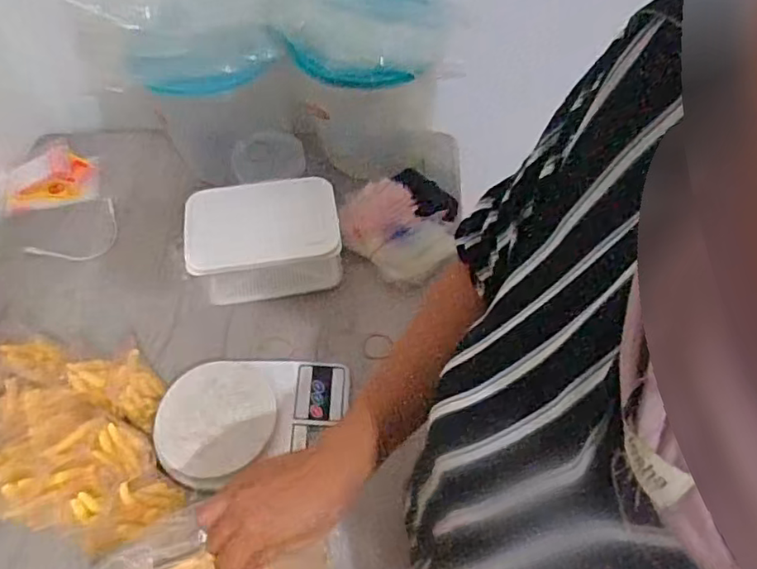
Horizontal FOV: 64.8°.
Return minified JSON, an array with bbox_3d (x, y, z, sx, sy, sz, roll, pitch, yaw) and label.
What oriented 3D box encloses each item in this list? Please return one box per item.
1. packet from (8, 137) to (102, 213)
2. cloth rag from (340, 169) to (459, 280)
[{"bbox_3d":[-0.483,-0.161,0.879,0.131,0.086,0.017,-14,14,-12],"label":"packet"},{"bbox_3d":[0.032,-0.085,0.816,0.154,0.030,0.153,-39,63,-21],"label":"cloth rag"}]

